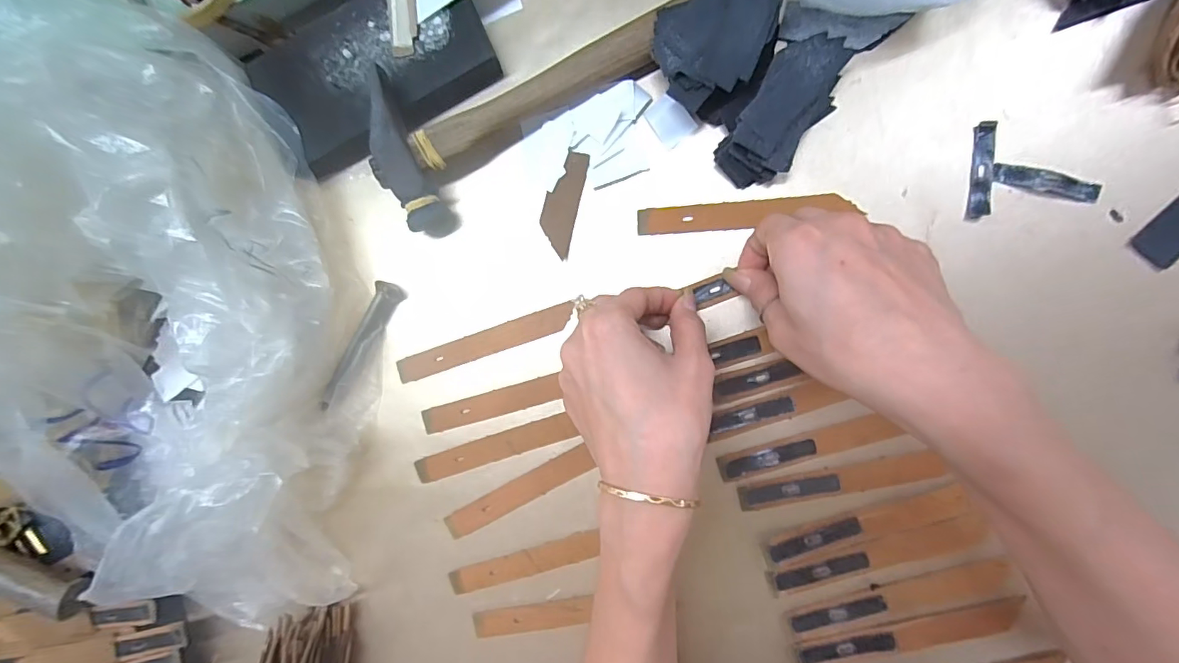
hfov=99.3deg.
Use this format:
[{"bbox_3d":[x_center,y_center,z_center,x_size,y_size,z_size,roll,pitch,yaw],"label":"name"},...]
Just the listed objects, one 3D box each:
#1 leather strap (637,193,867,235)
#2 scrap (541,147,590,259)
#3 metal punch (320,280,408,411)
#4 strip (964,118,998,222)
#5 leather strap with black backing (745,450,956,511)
[{"bbox_3d":[0.091,-0.070,0.301,0.121,0.004,0.016,-3,89,9],"label":"leather strap"},{"bbox_3d":[-0.017,-0.080,0.315,0.023,0.005,0.064,13,92,9],"label":"scrap"},{"bbox_3d":[-0.151,0.011,0.331,0.016,0.012,0.094,27,94,8],"label":"metal punch"},{"bbox_3d":[0.219,-0.089,0.278,0.012,0.004,0.054,5,90,9],"label":"strip"},{"bbox_3d":[0.142,0.086,0.288,0.109,0.004,0.016,-14,88,9],"label":"leather strap with black backing"}]

